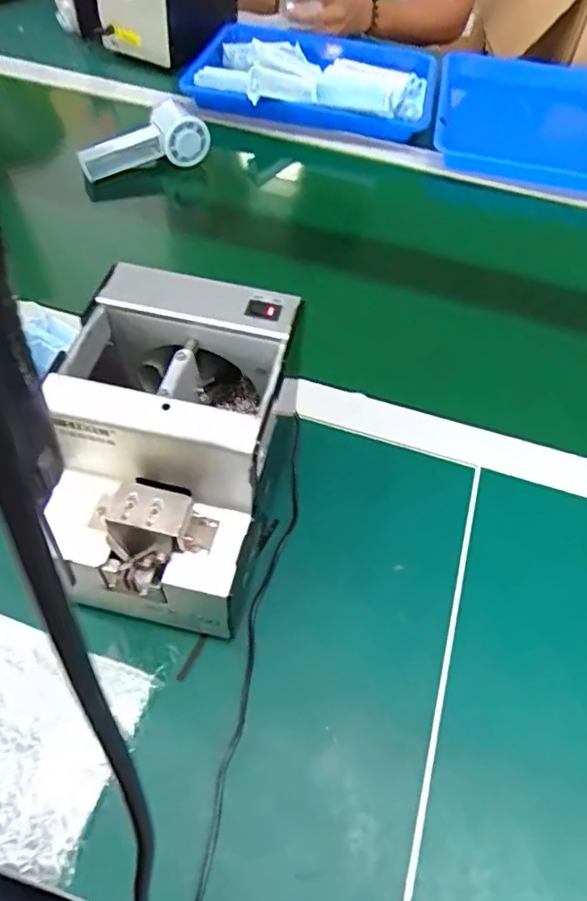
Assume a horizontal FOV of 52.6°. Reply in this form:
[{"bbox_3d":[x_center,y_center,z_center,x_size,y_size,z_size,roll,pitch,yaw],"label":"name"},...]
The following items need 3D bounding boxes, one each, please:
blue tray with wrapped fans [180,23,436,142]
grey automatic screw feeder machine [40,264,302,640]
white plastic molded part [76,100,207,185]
[{"bbox_3d":[0.031,-0.533,0.828,0.330,0.064,0.294,12,54,4],"label":"blue tray with wrapped fans"},{"bbox_3d":[-0.078,0.004,0.384,0.131,0.153,0.176,11,54,3],"label":"grey automatic screw feeder machine"},{"bbox_3d":[-0.178,-0.358,0.707,0.154,0.070,0.040,-15,55,5],"label":"white plastic molded part"}]

